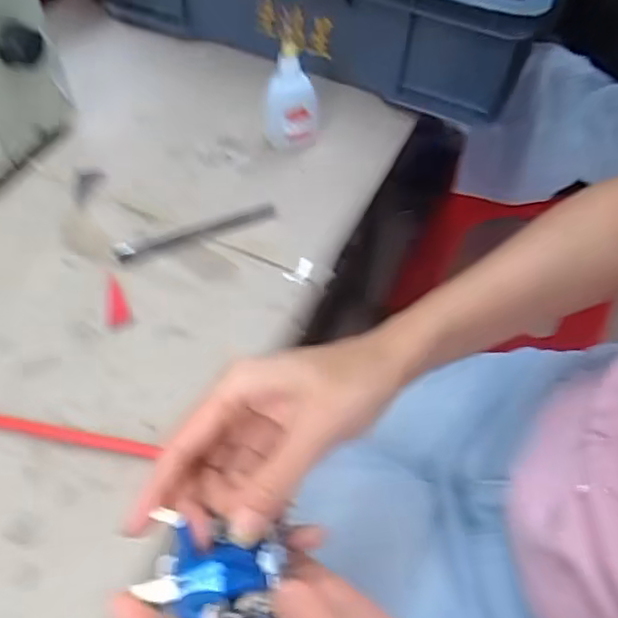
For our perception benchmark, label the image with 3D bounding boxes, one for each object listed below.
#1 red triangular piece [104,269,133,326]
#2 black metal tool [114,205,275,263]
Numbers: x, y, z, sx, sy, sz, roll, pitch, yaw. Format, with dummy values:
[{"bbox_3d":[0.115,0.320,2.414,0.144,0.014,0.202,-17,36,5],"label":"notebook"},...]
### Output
[{"bbox_3d":[-0.132,-0.008,0.437,0.016,0.004,0.044,-5,63,-14],"label":"red triangular piece"},{"bbox_3d":[-0.083,-0.057,0.471,0.122,0.008,0.013,-21,60,-17],"label":"black metal tool"}]

